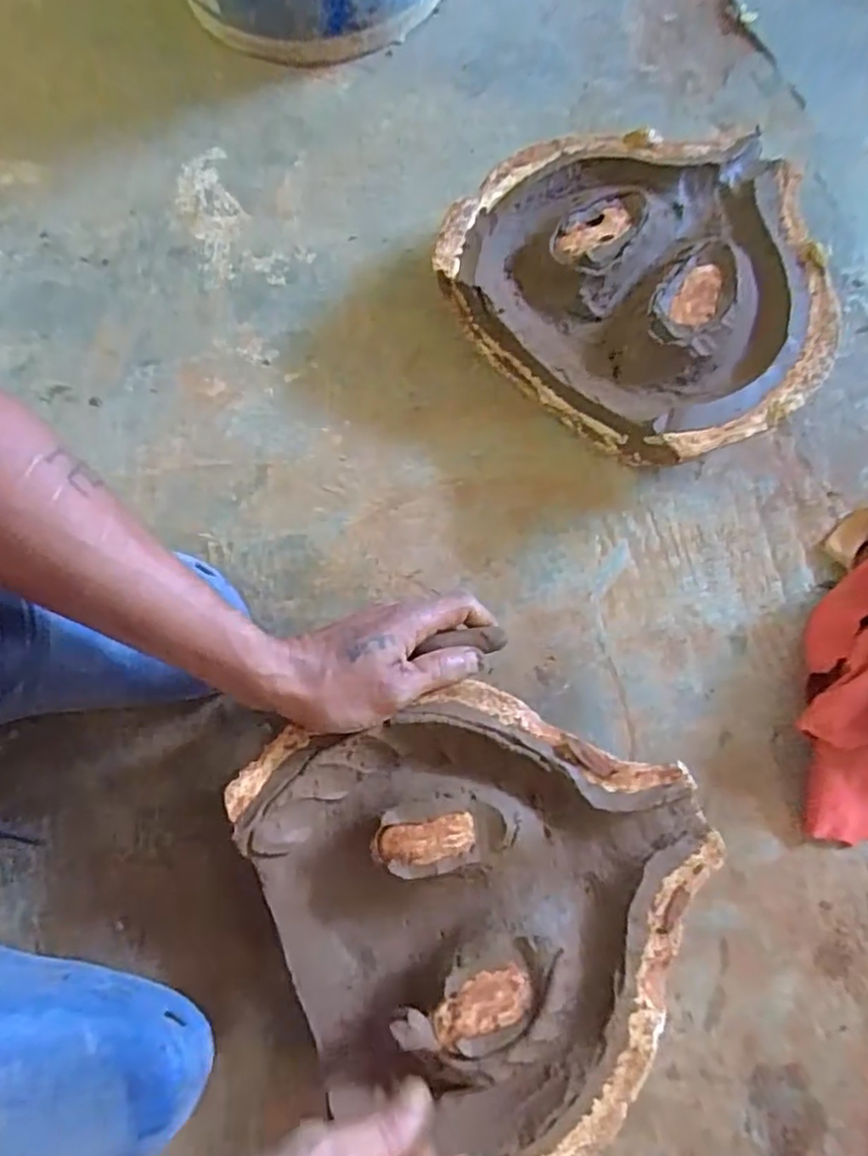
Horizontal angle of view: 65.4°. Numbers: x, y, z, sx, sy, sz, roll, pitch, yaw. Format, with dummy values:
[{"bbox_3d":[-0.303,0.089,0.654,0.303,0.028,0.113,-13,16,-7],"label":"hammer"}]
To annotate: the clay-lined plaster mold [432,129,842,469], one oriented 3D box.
[{"bbox_3d":[0.169,-0.230,0.524,0.281,0.068,0.256,0,77,2],"label":"clay-lined plaster mold"}]

